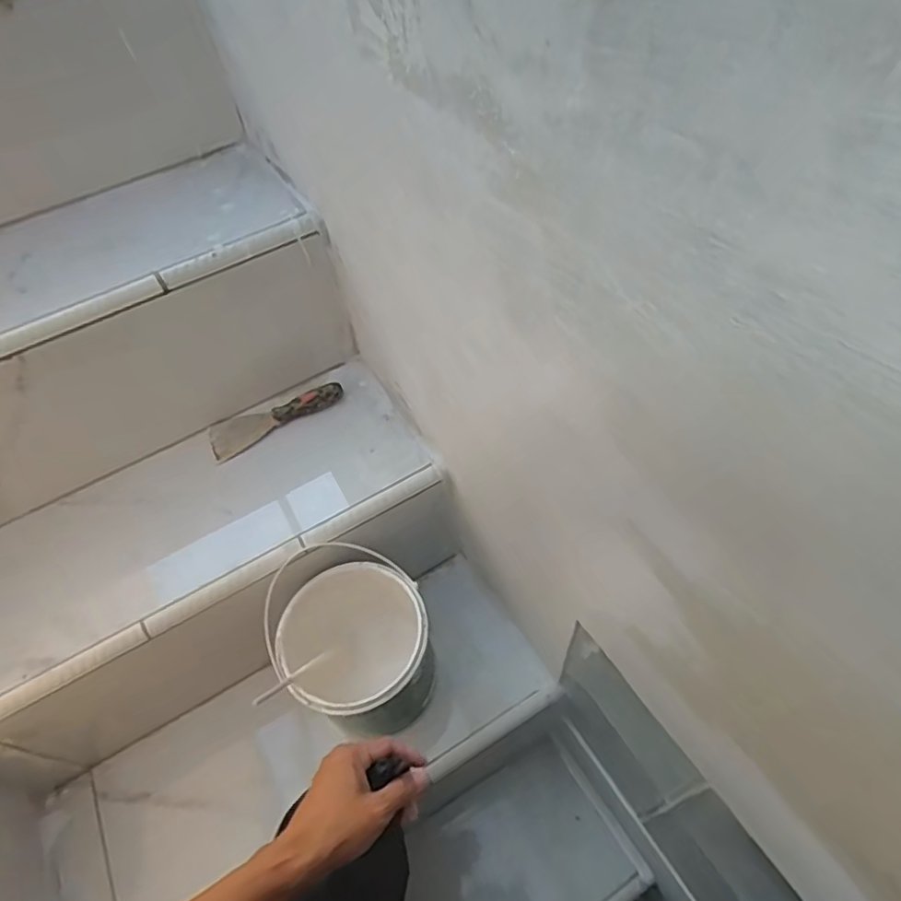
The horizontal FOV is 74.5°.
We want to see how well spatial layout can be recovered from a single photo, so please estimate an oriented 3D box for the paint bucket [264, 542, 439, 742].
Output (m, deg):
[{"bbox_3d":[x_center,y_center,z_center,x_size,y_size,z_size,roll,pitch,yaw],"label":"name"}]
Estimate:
[{"bbox_3d":[-0.120,0.259,0.790,0.186,0.217,0.201,-2,56,3],"label":"paint bucket"}]

